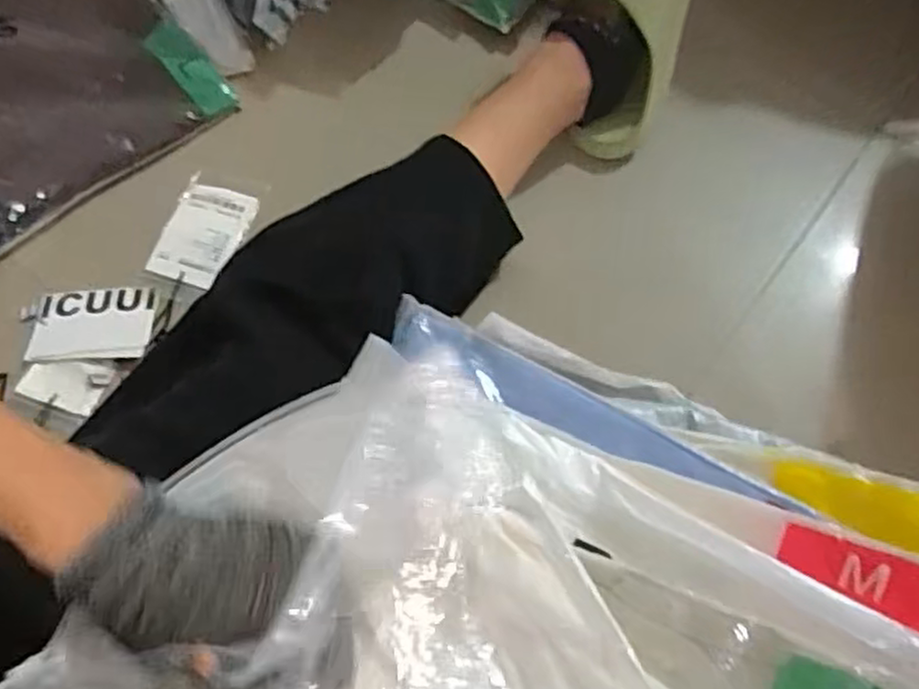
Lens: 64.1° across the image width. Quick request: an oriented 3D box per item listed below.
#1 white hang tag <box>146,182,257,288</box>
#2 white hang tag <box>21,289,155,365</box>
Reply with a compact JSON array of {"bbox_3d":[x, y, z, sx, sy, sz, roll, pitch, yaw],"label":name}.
[{"bbox_3d":[-0.230,-0.099,0.658,0.064,0.009,0.100,17,66,0],"label":"white hang tag"},{"bbox_3d":[-0.318,-0.014,0.620,0.114,0.006,0.067,-5,57,0],"label":"white hang tag"}]

